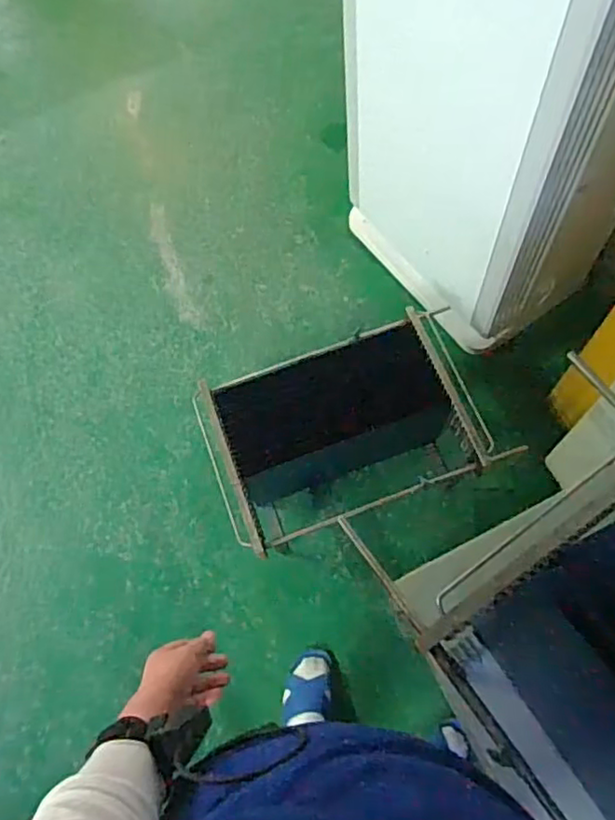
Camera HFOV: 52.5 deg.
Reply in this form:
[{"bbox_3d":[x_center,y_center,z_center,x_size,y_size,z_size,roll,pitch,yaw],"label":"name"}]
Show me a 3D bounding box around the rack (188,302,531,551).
[{"bbox_3d":[0.083,0.047,1.493,0.555,0.302,0.370,-16,68,-1],"label":"rack"}]

